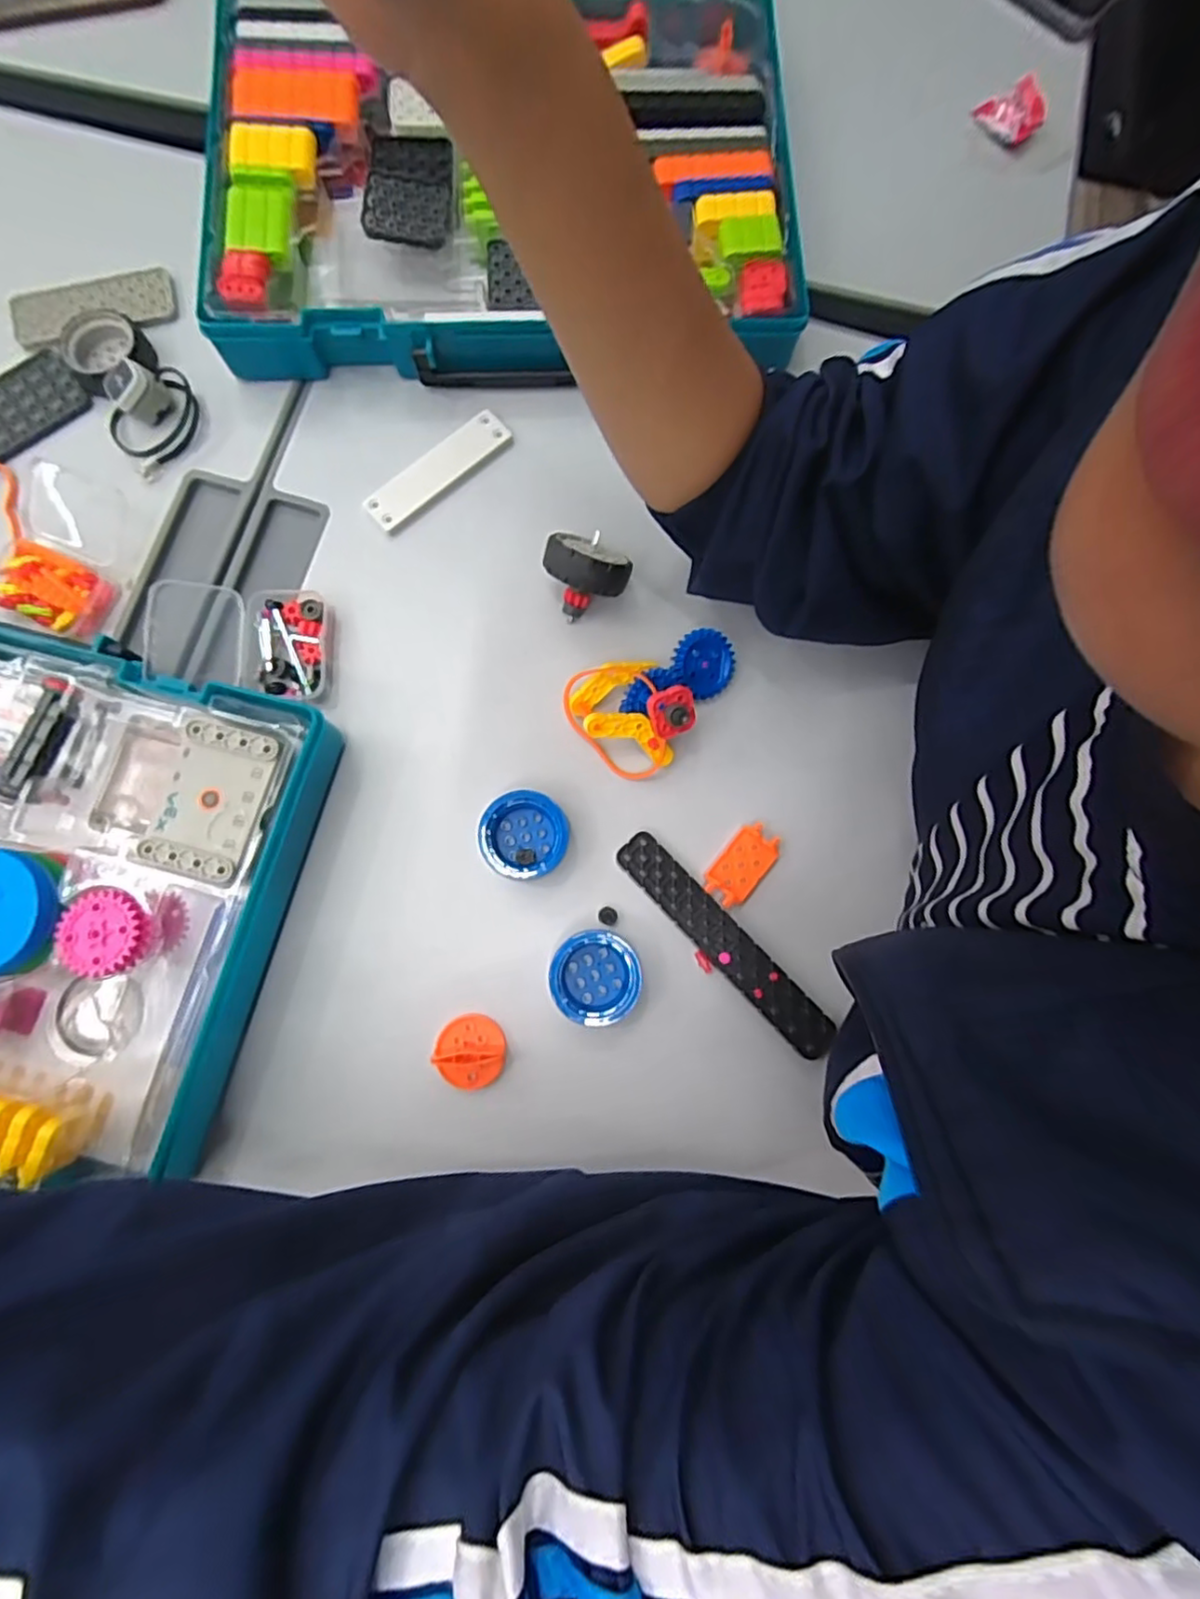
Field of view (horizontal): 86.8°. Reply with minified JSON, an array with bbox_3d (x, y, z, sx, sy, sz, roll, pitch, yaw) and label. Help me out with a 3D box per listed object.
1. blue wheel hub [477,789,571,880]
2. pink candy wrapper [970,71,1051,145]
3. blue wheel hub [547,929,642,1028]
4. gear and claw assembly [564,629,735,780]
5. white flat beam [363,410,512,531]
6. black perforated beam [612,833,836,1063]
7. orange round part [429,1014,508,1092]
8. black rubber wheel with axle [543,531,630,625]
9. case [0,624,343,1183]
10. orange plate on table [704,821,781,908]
[{"bbox_3d":[-0.042,0.019,0.353,0.047,0.024,0.049,0,80,-1],"label":"blue wheel hub"},{"bbox_3d":[0.288,-0.482,0.440,0.044,0.017,0.040,28,81,4],"label":"pink candy wrapper"},{"bbox_3d":[-0.003,0.096,0.344,0.049,0.014,0.048,0,80,-1],"label":"blue wheel hub"},{"bbox_3d":[0.037,-0.057,0.359,0.101,0.037,0.066,-24,81,-5],"label":"gear and claw assembly"},{"bbox_3d":[-0.100,-0.204,0.392,0.098,0.008,0.026,-42,83,-8],"label":"white flat beam"},{"bbox_3d":[0.067,0.077,0.349,0.025,0.011,0.146,-43,83,-8],"label":"black perforated beam"},{"bbox_3d":[-0.068,0.133,0.331,0.035,0.017,0.036,0,80,-1],"label":"orange round part"},{"bbox_3d":[-0.008,-0.132,0.364,0.041,0.046,0.045,0,80,-1],"label":"black rubber wheel with axle"},{"bbox_3d":[-0.341,0.035,0.328,0.362,0.046,0.257,14,80,2],"label":"case"},{"bbox_3d":[0.080,0.037,0.359,0.025,0.008,0.048,38,81,6],"label":"orange plate on table"}]

